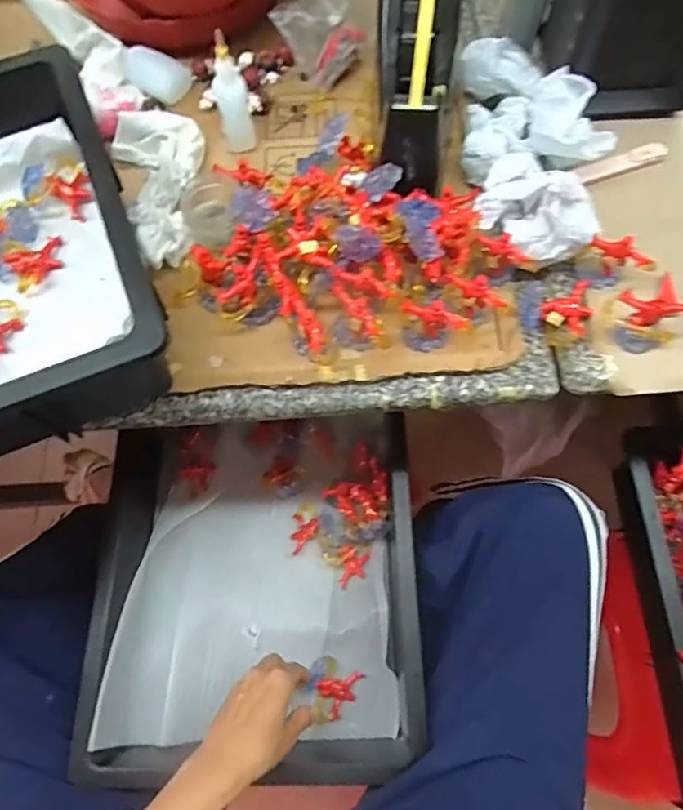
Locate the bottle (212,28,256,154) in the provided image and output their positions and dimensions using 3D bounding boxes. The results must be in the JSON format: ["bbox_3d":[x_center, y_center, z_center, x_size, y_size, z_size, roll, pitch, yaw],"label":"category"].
[{"bbox_3d":[-0.098,-0.274,0.477,0.025,0.085,0.029,-2,68,2],"label":"bottle"}]

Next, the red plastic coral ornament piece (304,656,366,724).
[{"bbox_3d":[-0.012,0.295,0.558,0.051,0.016,0.056,25,71,12],"label":"red plastic coral ornament piece"}]

